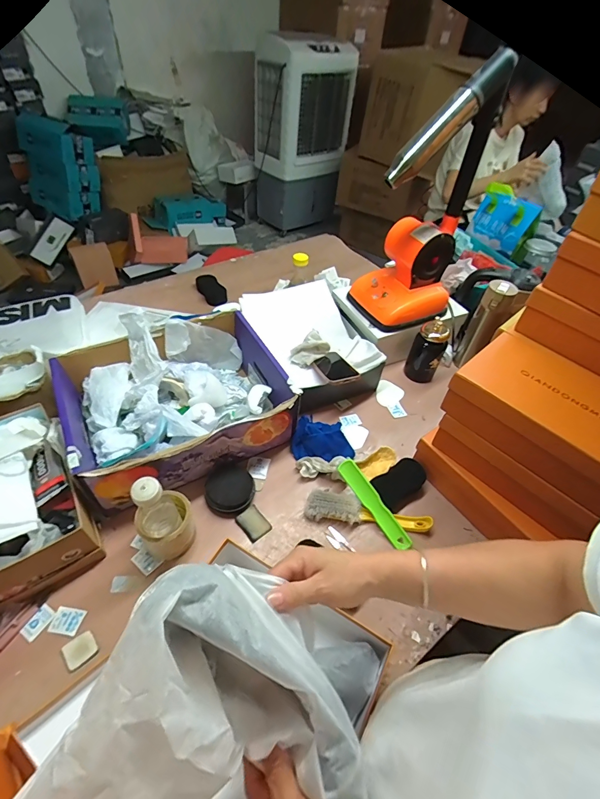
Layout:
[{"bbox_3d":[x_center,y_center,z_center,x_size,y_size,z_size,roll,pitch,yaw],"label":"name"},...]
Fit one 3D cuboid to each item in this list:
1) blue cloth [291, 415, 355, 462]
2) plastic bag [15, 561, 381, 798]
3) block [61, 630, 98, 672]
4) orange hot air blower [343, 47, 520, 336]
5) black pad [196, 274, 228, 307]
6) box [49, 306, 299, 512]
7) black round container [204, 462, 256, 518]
[{"bbox_3d":[0.054,0.081,0.829,0.133,0.048,0.115,14,49,6],"label":"blue cloth"},{"bbox_3d":[-0.037,0.223,0.293,0.211,0.133,0.178,12,48,5],"label":"plastic bag"},{"bbox_3d":[-0.322,0.368,0.567,0.043,0.010,0.040,-28,57,-27],"label":"block"},{"bbox_3d":[0.263,-0.391,0.828,0.218,0.473,0.202,19,49,11],"label":"orange hot air blower"},{"bbox_3d":[-0.272,-0.338,1.191,0.067,0.039,0.132,-30,58,-28],"label":"black pad"},{"bbox_3d":[-0.252,0.001,0.800,0.390,0.151,0.329,-21,54,-22],"label":"box"},{"bbox_3d":[-0.135,0.172,0.739,0.089,0.035,0.095,3,48,-3],"label":"black round container"}]

